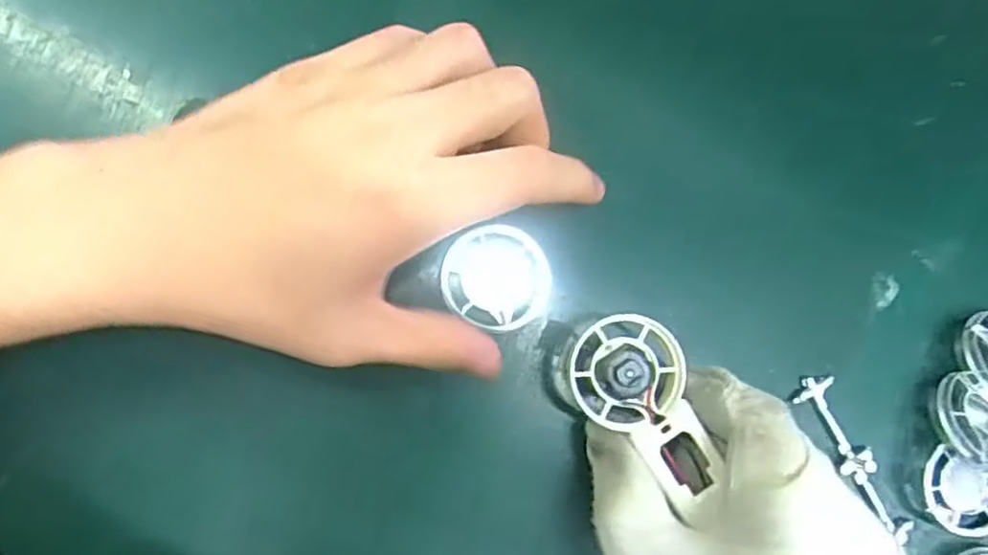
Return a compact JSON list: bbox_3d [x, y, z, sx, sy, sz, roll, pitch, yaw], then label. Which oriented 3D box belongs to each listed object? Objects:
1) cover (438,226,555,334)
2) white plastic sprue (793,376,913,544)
[{"bbox_3d":[0.001,0.001,0.256,0.037,0.012,0.037,1,84,-7],"label":"cover"},{"bbox_3d":[0.141,0.070,0.272,0.016,0.008,0.071,-32,89,-9],"label":"white plastic sprue"}]

